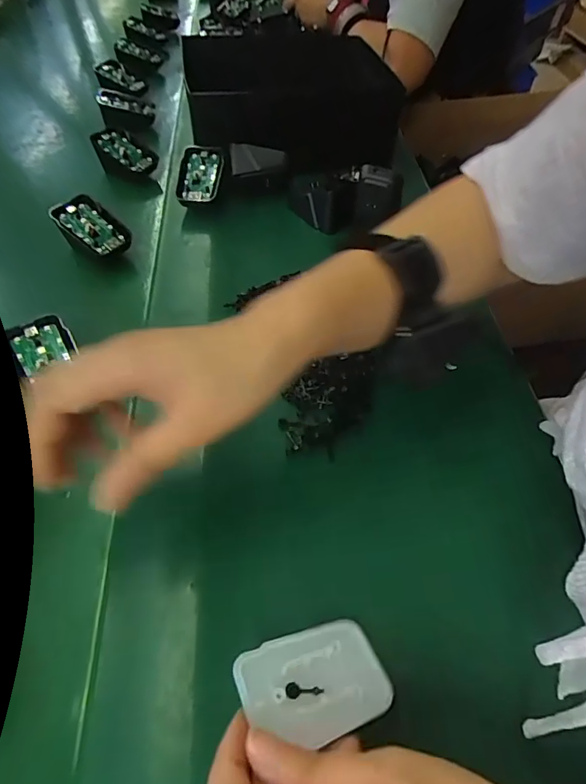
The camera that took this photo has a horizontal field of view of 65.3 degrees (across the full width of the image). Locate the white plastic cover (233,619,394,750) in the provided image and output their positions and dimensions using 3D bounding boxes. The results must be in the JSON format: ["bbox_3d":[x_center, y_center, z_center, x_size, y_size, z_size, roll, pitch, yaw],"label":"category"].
[{"bbox_3d":[0.010,0.132,0.211,0.069,0.004,0.044,-3,37,-27],"label":"white plastic cover"}]

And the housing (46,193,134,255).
[{"bbox_3d":[-0.190,-0.153,0.432,0.069,0.019,0.043,42,70,5],"label":"housing"}]

